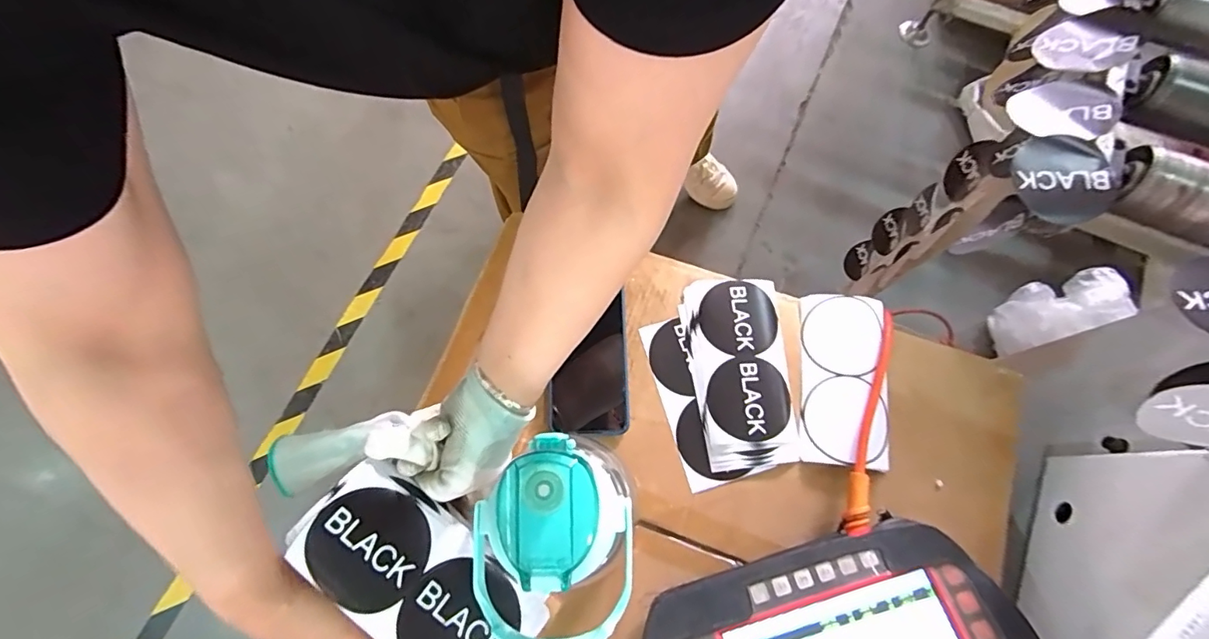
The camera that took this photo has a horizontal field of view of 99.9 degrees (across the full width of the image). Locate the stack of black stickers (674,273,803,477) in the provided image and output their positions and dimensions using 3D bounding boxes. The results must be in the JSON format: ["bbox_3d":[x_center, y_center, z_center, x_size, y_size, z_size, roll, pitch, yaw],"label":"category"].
[{"bbox_3d":[0.133,0.048,0.501,0.097,0.017,0.186,-6,72,-1],"label":"stack of black stickers"}]

